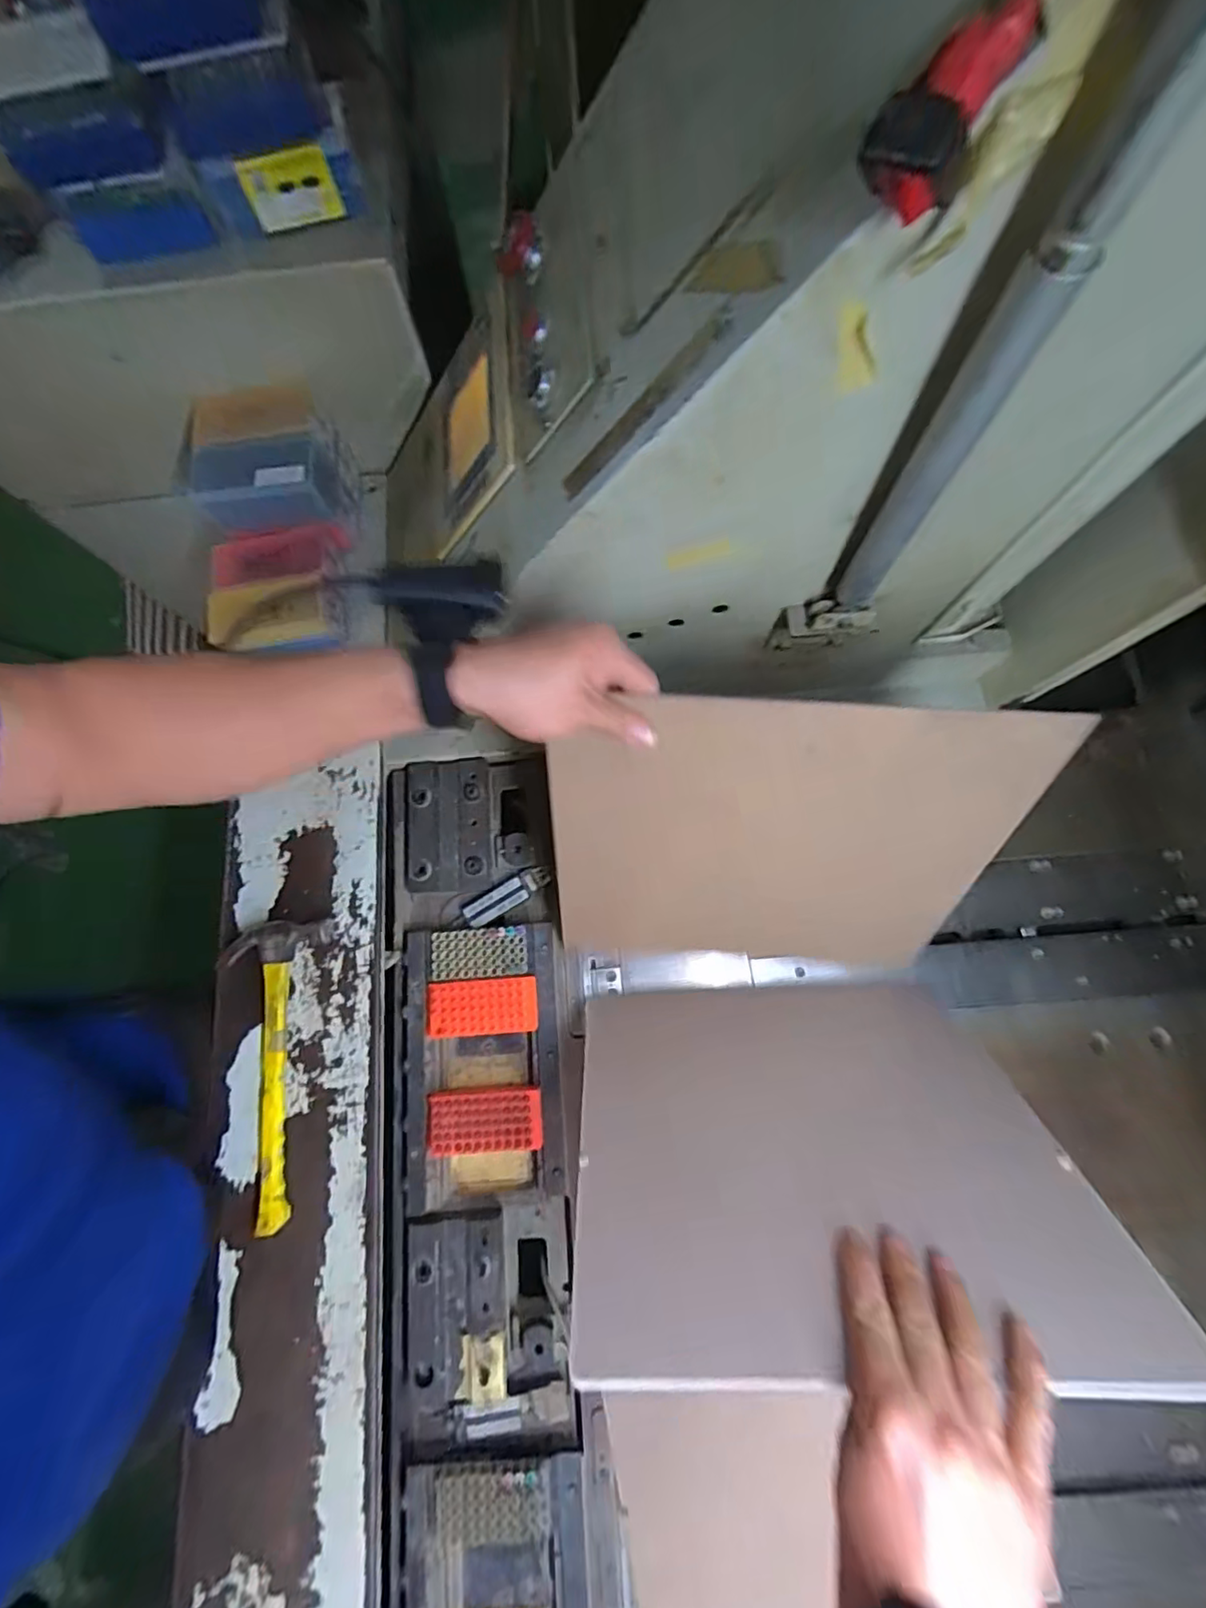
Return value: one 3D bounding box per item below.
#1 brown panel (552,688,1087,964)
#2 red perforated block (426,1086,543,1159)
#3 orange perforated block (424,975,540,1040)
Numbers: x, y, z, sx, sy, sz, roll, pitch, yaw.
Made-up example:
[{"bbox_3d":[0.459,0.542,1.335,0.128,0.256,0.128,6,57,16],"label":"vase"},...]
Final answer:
[{"bbox_3d":[0.135,0.049,0.494,0.349,0.330,0.010,3,48,4],"label":"brown panel"},{"bbox_3d":[-0.119,0.319,0.579,0.113,0.021,0.058,-3,77,0],"label":"red perforated block"},{"bbox_3d":[-0.126,0.212,0.601,0.111,0.027,0.054,-5,77,0],"label":"orange perforated block"}]

